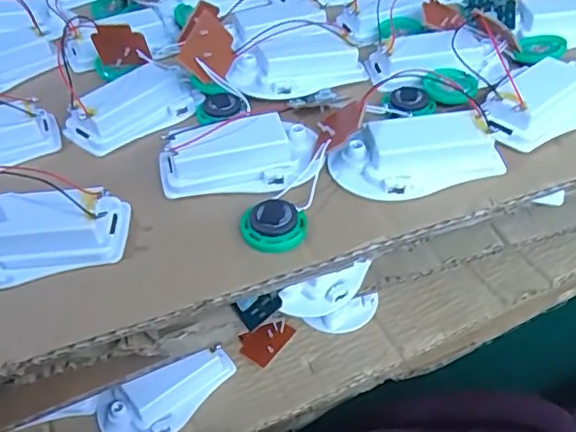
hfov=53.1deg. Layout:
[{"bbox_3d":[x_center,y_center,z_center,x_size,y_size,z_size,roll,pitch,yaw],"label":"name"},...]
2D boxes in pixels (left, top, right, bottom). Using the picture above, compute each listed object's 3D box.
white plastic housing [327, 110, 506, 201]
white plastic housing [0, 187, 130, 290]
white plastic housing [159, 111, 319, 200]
[{"bbox_3d":[0.058,-0.029,0.267,0.071,0.021,0.035,-15,41,-11],"label":"white plastic housing"},{"bbox_3d":[-0.111,0.008,0.246,0.079,0.022,0.034,-10,40,-5],"label":"white plastic housing"},{"bbox_3d":[-0.023,-0.031,0.276,0.073,0.022,0.037,-5,40,0],"label":"white plastic housing"}]

